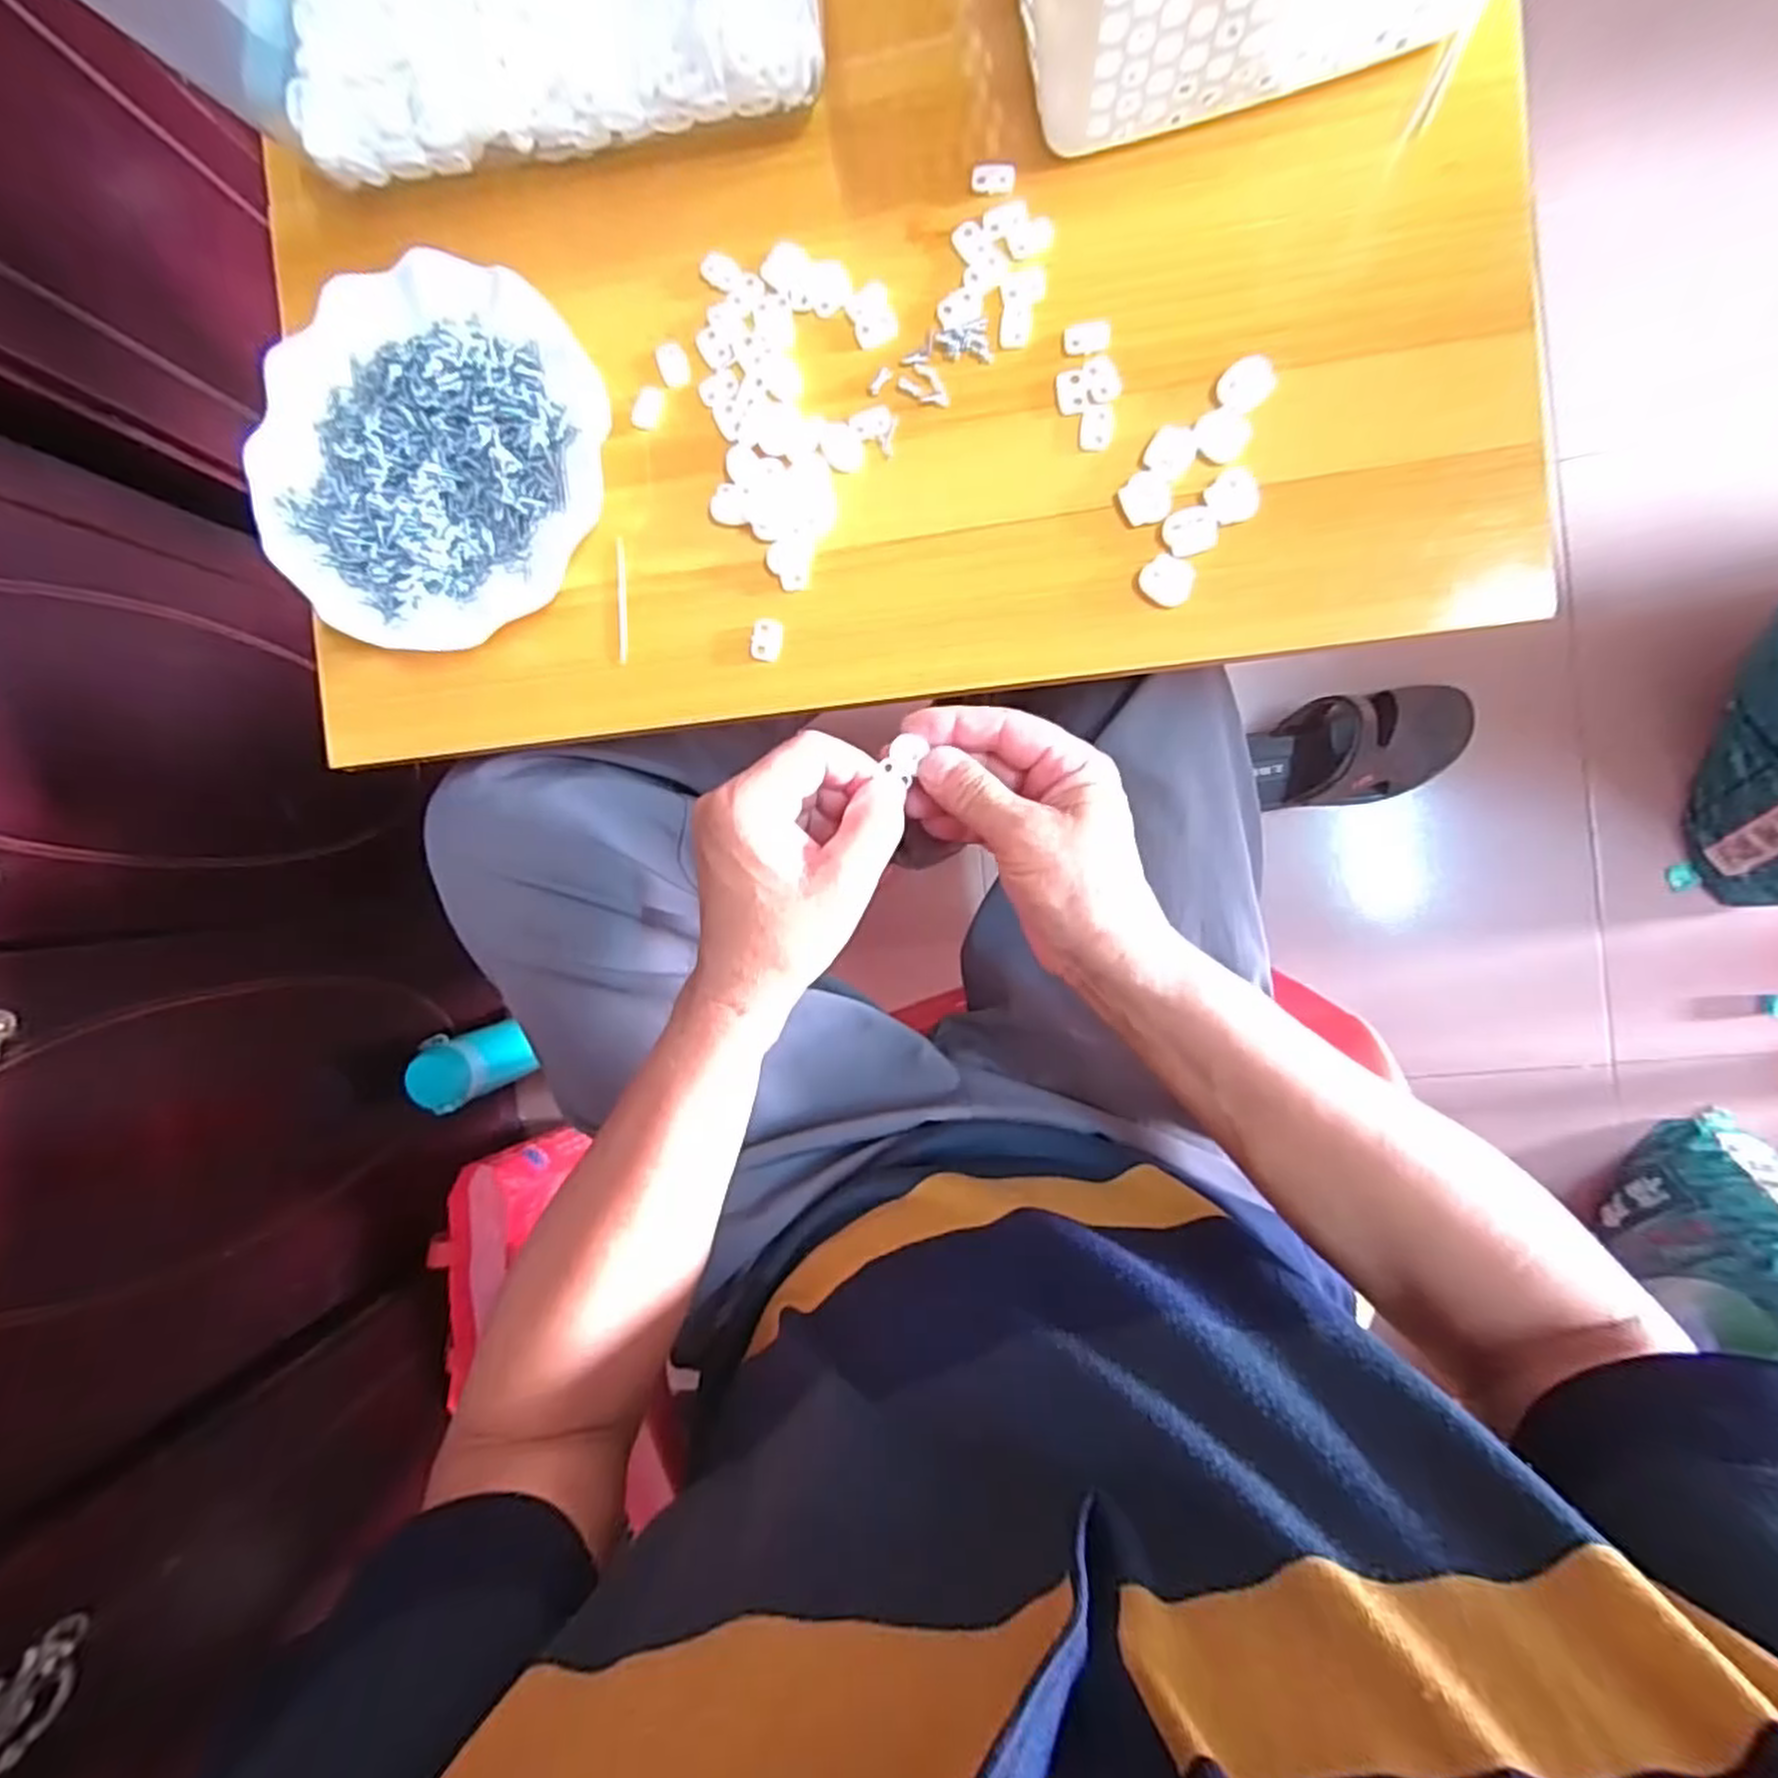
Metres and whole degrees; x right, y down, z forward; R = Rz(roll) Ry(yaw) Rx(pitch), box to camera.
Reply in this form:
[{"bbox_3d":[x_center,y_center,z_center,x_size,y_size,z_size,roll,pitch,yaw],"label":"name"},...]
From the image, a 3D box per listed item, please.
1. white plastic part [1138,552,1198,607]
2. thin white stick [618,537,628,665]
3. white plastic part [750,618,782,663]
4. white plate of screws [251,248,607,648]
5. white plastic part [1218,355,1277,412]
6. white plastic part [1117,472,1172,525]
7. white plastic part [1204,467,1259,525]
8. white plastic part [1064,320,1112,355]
[{"bbox_3d":[0.126,-0.140,0.361,0.023,0.004,0.021,21,95,7],"label":"white plastic part"},{"bbox_3d":[-0.136,-0.146,0.403,0.005,0.004,0.061,2,92,8],"label":"thin white stick"},{"bbox_3d":[-0.060,-0.123,0.392,0.014,0.005,0.020,9,93,8],"label":"white plastic part"},{"bbox_3d":[-0.230,-0.216,0.403,0.180,0.024,0.173,0,92,8],"label":"white plate of screws"},{"bbox_3d":[0.158,-0.223,0.351,0.022,0.004,0.022,0,92,8],"label":"white plastic part"},{"bbox_3d":[0.117,-0.178,0.361,0.021,0.004,0.023,0,92,8],"label":"white plastic part"},{"bbox_3d":[0.153,-0.175,0.354,0.020,0.004,0.023,-28,88,8],"label":"white plastic part"},{"bbox_3d":[0.090,-0.250,0.359,0.021,0.004,0.014,1,92,8],"label":"white plastic part"}]

